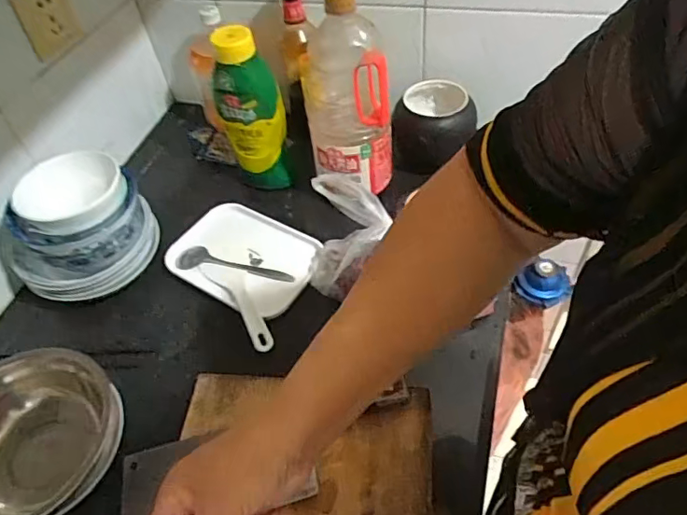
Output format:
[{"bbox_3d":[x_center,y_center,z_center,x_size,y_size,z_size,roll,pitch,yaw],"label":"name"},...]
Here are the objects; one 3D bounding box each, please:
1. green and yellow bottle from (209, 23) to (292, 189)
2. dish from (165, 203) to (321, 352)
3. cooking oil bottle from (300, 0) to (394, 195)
[{"bbox_3d":[-0.124,-0.191,0.727,0.063,0.235,0.072,-34,55,-20],"label":"green and yellow bottle"},{"bbox_3d":[-0.132,0.011,0.706,0.209,0.031,0.160,26,58,25],"label":"dish"},{"bbox_3d":[0.007,-0.216,0.678,0.102,0.246,0.111,-2,50,5],"label":"cooking oil bottle"}]

